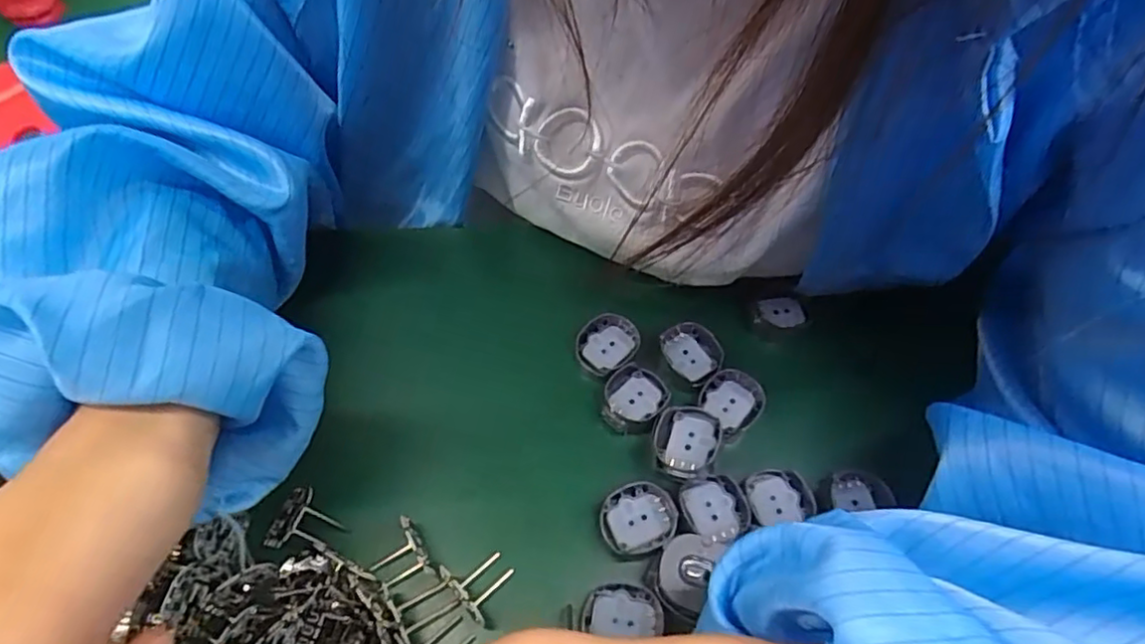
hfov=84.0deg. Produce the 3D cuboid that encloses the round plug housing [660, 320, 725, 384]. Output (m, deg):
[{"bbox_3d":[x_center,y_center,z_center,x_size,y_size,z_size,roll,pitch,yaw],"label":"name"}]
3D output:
[{"bbox_3d":[0.053,0.013,0.280,0.022,0.008,0.029,-34,66,-21],"label":"round plug housing"}]

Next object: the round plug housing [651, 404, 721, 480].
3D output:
[{"bbox_3d":[0.044,0.048,0.251,0.024,0.015,0.028,18,60,8],"label":"round plug housing"}]

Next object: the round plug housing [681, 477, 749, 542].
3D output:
[{"bbox_3d":[0.055,0.072,0.245,0.023,0.008,0.024,1,59,-2],"label":"round plug housing"}]

